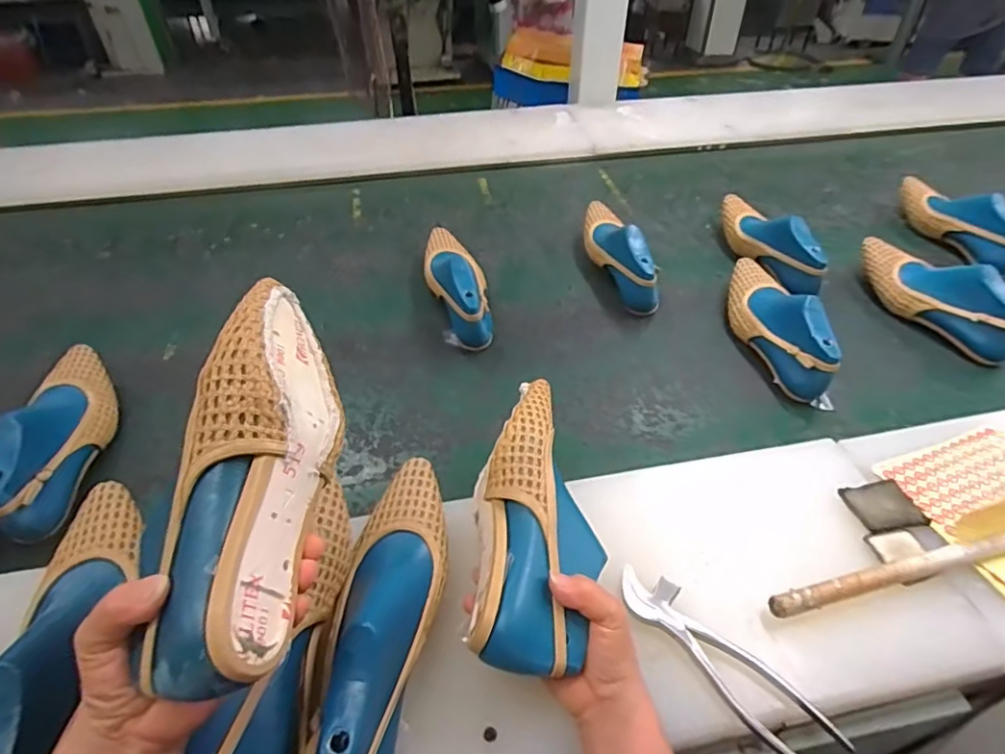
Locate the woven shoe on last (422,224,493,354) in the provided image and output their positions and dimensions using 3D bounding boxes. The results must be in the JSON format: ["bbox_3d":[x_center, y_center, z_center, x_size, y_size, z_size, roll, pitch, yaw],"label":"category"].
[{"bbox_3d":[-0.071,-0.149,0.836,0.085,0.090,0.241,-6,43,-8],"label":"woven shoe on last"}]

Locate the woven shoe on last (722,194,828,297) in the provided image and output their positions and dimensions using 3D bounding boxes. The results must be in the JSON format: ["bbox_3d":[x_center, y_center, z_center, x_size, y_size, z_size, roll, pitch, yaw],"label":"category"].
[{"bbox_3d":[0.419,-0.226,0.905,0.070,0.084,0.254,-5,42,-6],"label":"woven shoe on last"}]

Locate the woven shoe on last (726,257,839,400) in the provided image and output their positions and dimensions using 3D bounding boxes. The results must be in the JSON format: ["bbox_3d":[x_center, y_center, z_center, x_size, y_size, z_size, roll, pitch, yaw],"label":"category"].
[{"bbox_3d":[0.365,-0.084,0.764,0.066,0.087,0.255,0,42,-1],"label":"woven shoe on last"}]

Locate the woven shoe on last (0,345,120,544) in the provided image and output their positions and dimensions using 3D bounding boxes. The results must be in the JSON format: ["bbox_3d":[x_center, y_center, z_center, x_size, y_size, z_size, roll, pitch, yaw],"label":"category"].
[{"bbox_3d":[-0.488,0.055,0.619,0.073,0.093,0.248,-11,43,-13],"label":"woven shoe on last"}]

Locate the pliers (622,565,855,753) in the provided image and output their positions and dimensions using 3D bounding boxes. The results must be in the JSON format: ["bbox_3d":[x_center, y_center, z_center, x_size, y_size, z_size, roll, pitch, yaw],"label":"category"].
[{"bbox_3d":[0.173,0.220,0.439,0.051,0.023,0.189,-28,50,-28],"label":"pliers"}]

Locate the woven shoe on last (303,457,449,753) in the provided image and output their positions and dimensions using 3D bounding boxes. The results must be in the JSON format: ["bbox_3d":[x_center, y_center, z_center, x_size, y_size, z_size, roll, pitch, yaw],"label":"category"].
[{"bbox_3d":[-0.094,0.162,0.421,0.079,0.070,0.256,8,43,8],"label":"woven shoe on last"}]

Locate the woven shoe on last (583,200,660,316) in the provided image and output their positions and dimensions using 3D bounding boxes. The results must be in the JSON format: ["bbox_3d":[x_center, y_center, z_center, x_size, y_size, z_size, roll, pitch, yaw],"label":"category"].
[{"bbox_3d":[0.178,-0.204,0.884,0.064,0.097,0.239,-8,43,-10],"label":"woven shoe on last"}]

